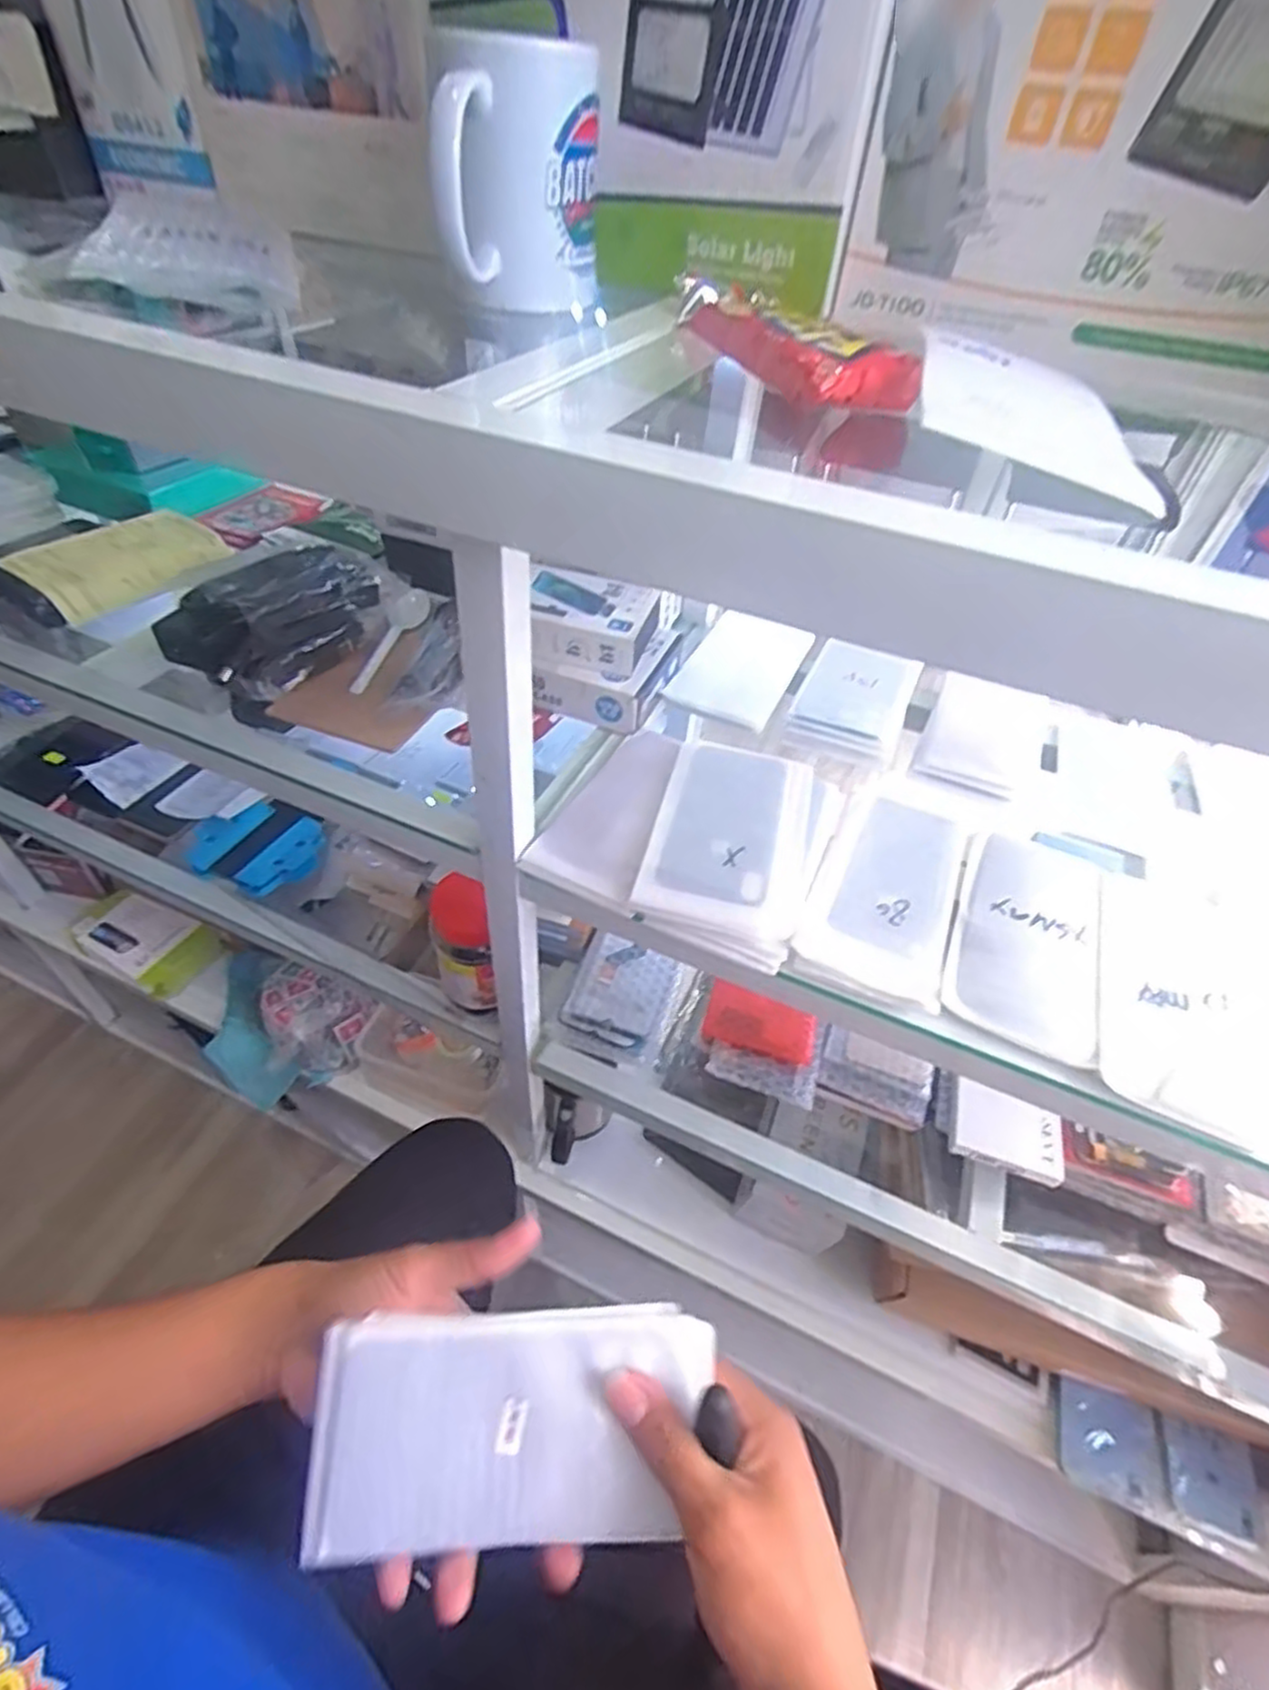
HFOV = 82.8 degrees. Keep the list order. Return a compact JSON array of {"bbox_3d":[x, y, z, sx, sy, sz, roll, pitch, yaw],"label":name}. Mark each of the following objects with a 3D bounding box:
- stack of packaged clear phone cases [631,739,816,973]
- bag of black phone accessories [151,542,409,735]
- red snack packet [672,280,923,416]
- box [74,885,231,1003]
[{"bbox_3d":[0.063,-0.006,0.463,0.093,0.015,0.166,14,46,8],"label":"stack of packaged clear phone cases"},{"bbox_3d":[-0.261,-0.168,0.549,0.071,0.079,0.156,23,48,17],"label":"bag of black phone accessories"},{"bbox_3d":[0.067,-0.239,0.336,0.056,0.019,0.172,-8,47,-13],"label":"red snack packet"},{"bbox_3d":[-0.644,0.125,0.945,0.184,0.049,0.094,21,48,14],"label":"box"}]

